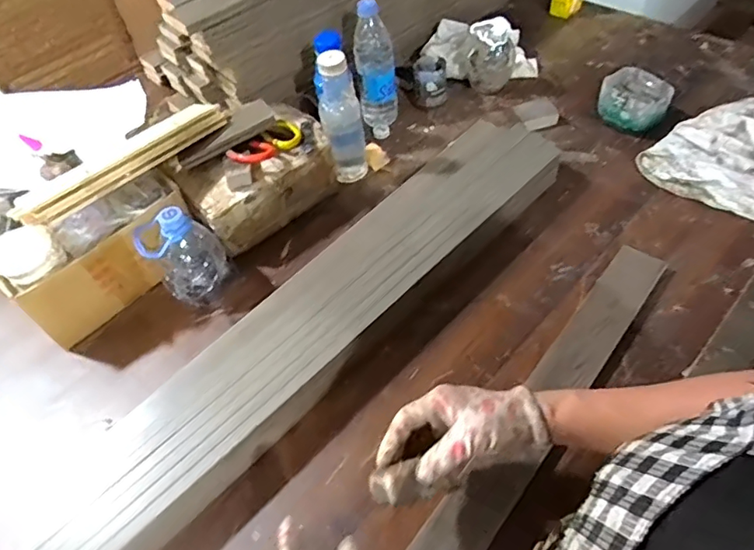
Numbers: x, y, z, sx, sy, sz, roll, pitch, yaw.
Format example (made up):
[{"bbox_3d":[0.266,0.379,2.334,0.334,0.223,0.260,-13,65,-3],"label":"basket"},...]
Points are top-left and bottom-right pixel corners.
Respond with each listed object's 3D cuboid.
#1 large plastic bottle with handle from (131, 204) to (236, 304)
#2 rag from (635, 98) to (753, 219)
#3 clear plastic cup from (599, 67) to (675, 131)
[{"bbox_3d":[-0.260,-0.026,0.729,0.104,0.141,0.081,-26,54,-15],"label":"large plastic bottle with handle"},{"bbox_3d":[0.536,-0.178,0.789,0.231,0.093,0.164,31,60,26],"label":"rag"},{"bbox_3d":[0.413,-0.283,0.851,0.101,0.073,0.104,18,55,18],"label":"clear plastic cup"}]

